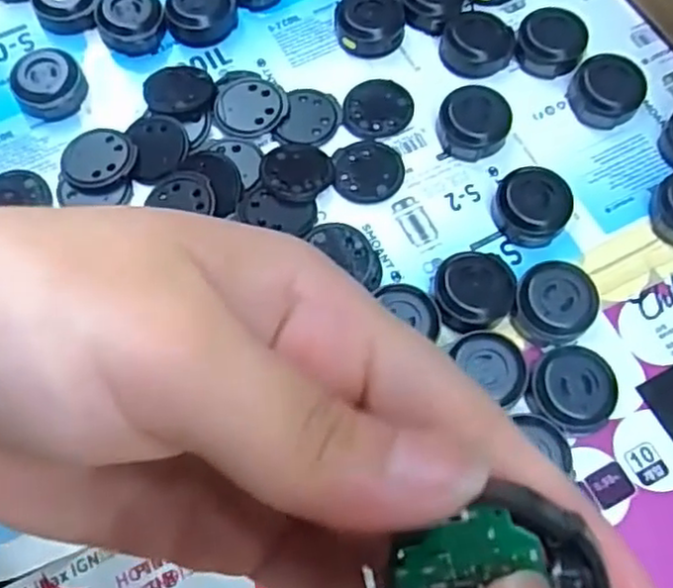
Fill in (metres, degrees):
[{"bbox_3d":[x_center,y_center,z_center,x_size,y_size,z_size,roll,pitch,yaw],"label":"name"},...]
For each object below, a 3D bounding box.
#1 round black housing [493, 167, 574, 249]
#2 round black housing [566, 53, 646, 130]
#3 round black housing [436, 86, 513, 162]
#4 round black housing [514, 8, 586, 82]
[{"bbox_3d":[0.075,-0.034,0.270,0.029,0.017,0.025,33,73,14],"label":"round black housing"},{"bbox_3d":[0.114,-0.085,0.292,0.026,0.014,0.027,-1,68,2],"label":"round black housing"},{"bbox_3d":[0.057,-0.070,0.286,0.029,0.014,0.026,3,69,3],"label":"round black housing"},{"bbox_3d":[0.093,-0.108,0.301,0.029,0.014,0.026,20,70,10],"label":"round black housing"}]

